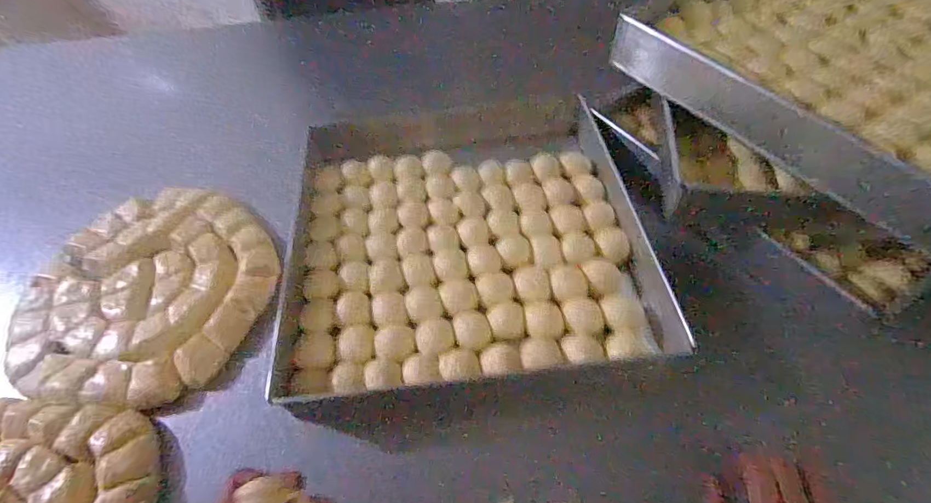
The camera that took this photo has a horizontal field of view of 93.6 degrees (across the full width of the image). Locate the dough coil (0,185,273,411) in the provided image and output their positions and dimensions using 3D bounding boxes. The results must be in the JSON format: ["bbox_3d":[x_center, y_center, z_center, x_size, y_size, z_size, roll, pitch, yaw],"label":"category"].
[{"bbox_3d":[-0.390,0.041,0.539,0.294,0.028,0.284,-2,55,2],"label":"dough coil"}]

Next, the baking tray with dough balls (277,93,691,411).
[{"bbox_3d":[-0.004,-0.045,0.557,0.420,0.038,0.442,-7,55,-1],"label":"baking tray with dough balls"}]

